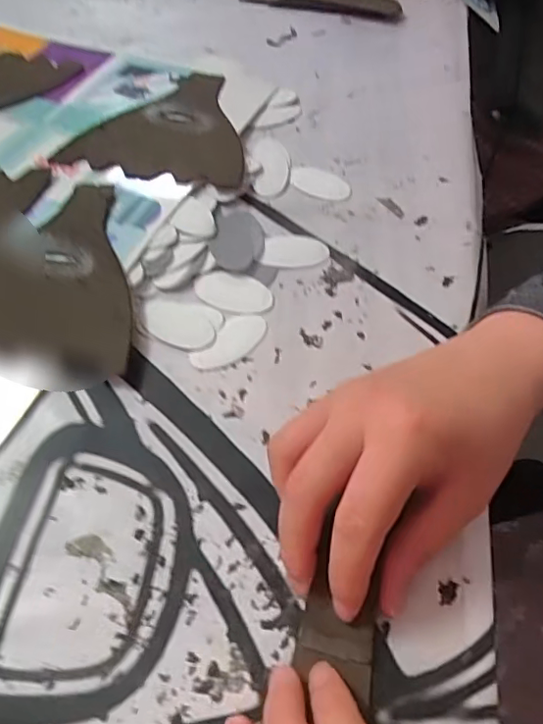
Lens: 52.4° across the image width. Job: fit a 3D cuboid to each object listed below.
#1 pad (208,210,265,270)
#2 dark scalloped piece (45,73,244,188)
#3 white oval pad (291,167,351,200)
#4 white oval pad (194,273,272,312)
[{"bbox_3d":[-0.022,-0.082,0.364,0.033,0.005,0.055,8,57,7],"label":"pad"},{"bbox_3d":[-0.079,-0.186,0.426,0.137,0.011,0.138,9,57,8],"label":"dark scalloped piece"},{"bbox_3d":[0.034,-0.128,0.391,0.045,0.004,0.027,19,59,14],"label":"white oval pad"},{"bbox_3d":[-0.024,-0.043,0.341,0.048,0.004,0.025,12,58,10],"label":"white oval pad"}]

